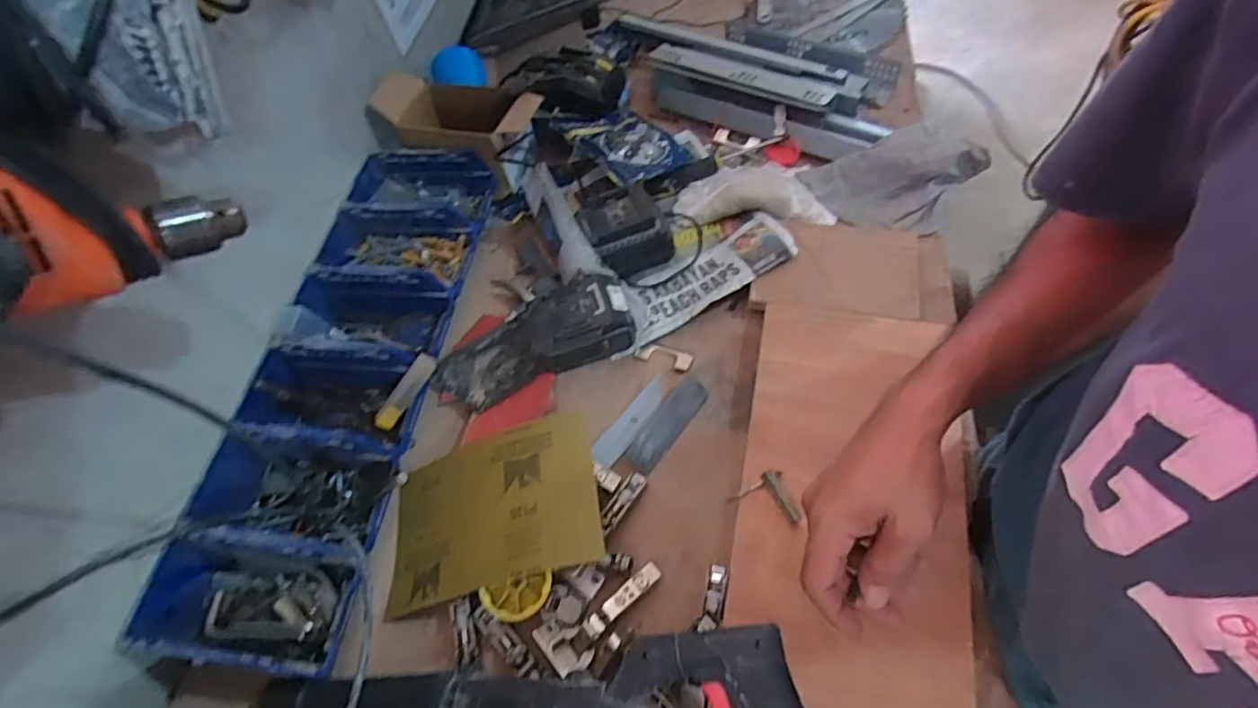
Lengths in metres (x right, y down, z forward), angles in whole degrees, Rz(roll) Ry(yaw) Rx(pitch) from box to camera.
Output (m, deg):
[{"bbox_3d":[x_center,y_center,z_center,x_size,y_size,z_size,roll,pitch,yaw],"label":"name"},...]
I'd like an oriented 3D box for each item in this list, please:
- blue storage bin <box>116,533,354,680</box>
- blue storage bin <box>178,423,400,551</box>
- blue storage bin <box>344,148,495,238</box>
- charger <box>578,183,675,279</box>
[{"bbox_3d":[-0.340,0.226,0.533,0.175,0.076,0.104,2,59,10],"label":"blue storage bin"},{"bbox_3d":[-0.316,0.135,0.575,0.189,0.069,0.113,2,59,10],"label":"blue storage bin"},{"bbox_3d":[-0.274,-0.209,0.785,0.169,0.071,0.102,2,59,10],"label":"blue storage bin"},{"bbox_3d":[-0.004,-0.151,0.709,0.100,0.063,0.099,-23,58,-5],"label":"charger"}]

